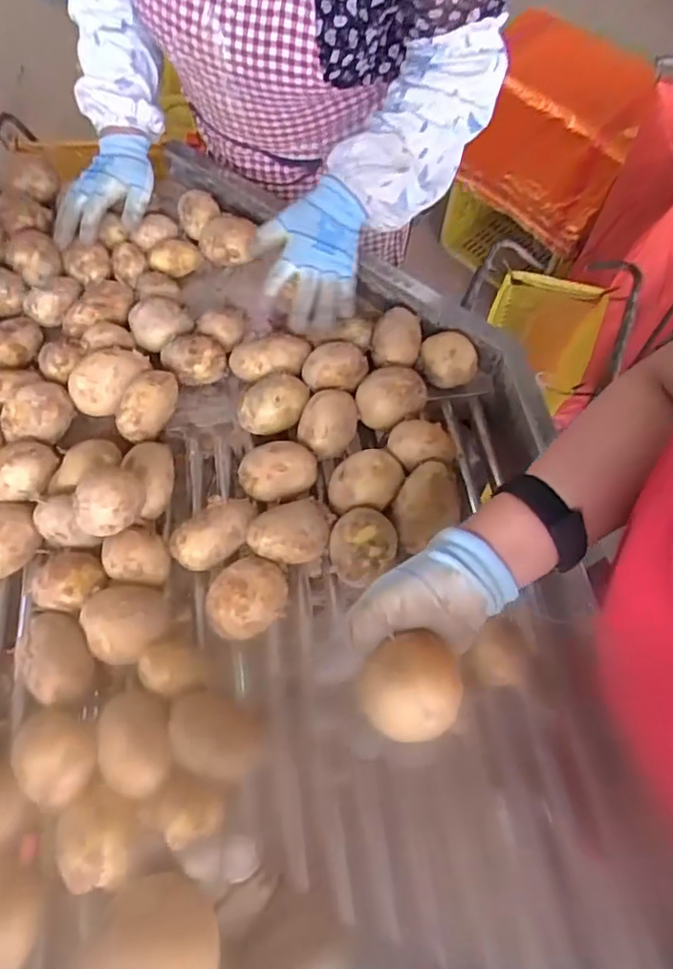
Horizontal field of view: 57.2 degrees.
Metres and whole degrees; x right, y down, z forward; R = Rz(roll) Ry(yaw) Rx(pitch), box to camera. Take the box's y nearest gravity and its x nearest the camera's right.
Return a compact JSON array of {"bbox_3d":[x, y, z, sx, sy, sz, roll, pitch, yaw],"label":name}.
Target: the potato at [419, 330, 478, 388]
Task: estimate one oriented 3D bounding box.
[{"bbox_3d":[0.123,-0.136,0.673,0.048,0.040,0.059,-29,69,-14],"label":"potato"}]

